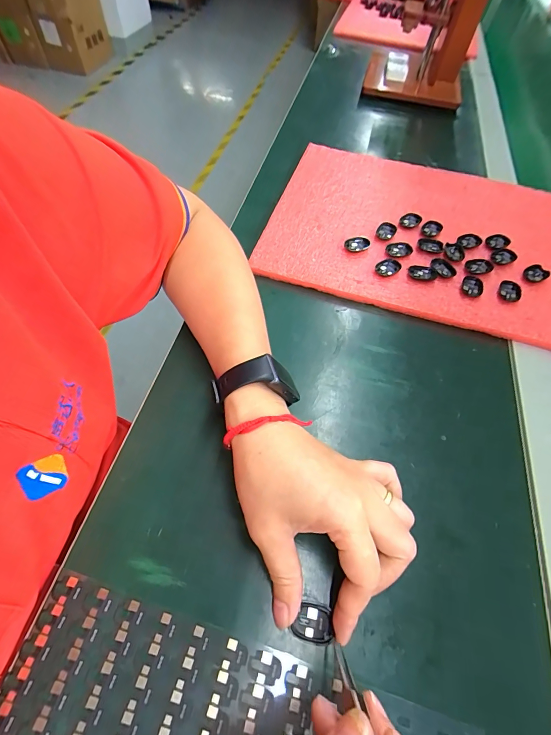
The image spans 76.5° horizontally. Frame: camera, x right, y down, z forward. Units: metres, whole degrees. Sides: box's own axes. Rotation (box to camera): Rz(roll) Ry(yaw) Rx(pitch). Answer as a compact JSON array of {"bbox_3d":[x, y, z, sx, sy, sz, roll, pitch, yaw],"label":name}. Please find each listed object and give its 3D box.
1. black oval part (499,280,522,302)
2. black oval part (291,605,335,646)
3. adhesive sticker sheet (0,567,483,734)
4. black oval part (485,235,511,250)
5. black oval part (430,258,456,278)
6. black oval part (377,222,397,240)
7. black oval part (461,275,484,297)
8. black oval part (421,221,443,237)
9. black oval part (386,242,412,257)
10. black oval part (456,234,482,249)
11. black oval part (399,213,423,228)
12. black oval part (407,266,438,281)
[{"bbox_3d":[0.232,-0.076,0.346,0.021,0.004,0.024,31,63,16],"label":"black oval part"},{"bbox_3d":[0.023,0.152,0.208,0.022,0.004,0.019,11,59,5],"label":"black oval part"},{"bbox_3d":[-0.026,0.204,0.174,0.253,0.005,0.107,16,60,7],"label":"adhesive sticker sheet"},{"bbox_3d":[0.243,-0.138,0.383,0.026,0.004,0.019,-18,61,-12],"label":"black oval part"},{"bbox_3d":[0.173,-0.103,0.359,0.020,0.004,0.026,-34,66,-20],"label":"black oval part"},{"bbox_3d":[0.122,-0.151,0.383,0.018,0.005,0.025,29,62,14],"label":"black oval part"},{"bbox_3d":[0.196,-0.081,0.347,0.019,0.004,0.027,18,60,9],"label":"black oval part"},{"bbox_3d":[0.174,-0.155,0.389,0.020,0.004,0.025,28,62,14],"label":"black oval part"},{"bbox_3d":[0.131,-0.125,0.370,0.026,0.004,0.020,16,60,8],"label":"black oval part"},{"bbox_3d":[0.212,-0.138,0.381,0.029,0.004,0.016,-20,62,-13],"label":"black oval part"},{"bbox_3d":[0.153,-0.167,0.397,0.024,0.006,0.018,-32,65,-19],"label":"black oval part"},{"bbox_3d":[0.149,-0.096,0.354,0.029,0.004,0.016,10,59,4],"label":"black oval part"}]

